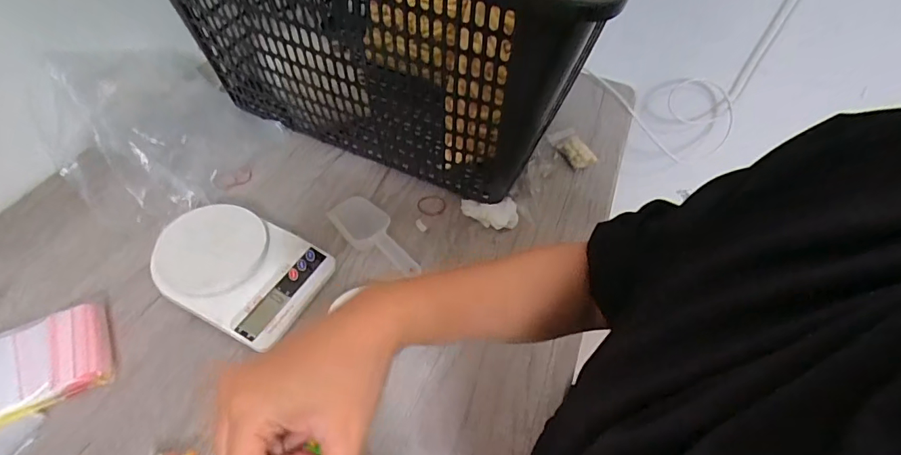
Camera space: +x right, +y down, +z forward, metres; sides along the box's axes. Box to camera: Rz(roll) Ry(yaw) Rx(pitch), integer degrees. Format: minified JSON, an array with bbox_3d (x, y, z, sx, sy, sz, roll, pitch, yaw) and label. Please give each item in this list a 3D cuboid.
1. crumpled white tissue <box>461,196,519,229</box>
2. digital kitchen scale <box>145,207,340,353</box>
[{"bbox_3d":[0.051,-0.019,0.611,0.071,0.018,0.045,3,52,-3],"label":"crumpled white tissue"},{"bbox_3d":[-0.236,0.045,0.518,0.181,0.036,0.127,22,54,12],"label":"digital kitchen scale"}]

